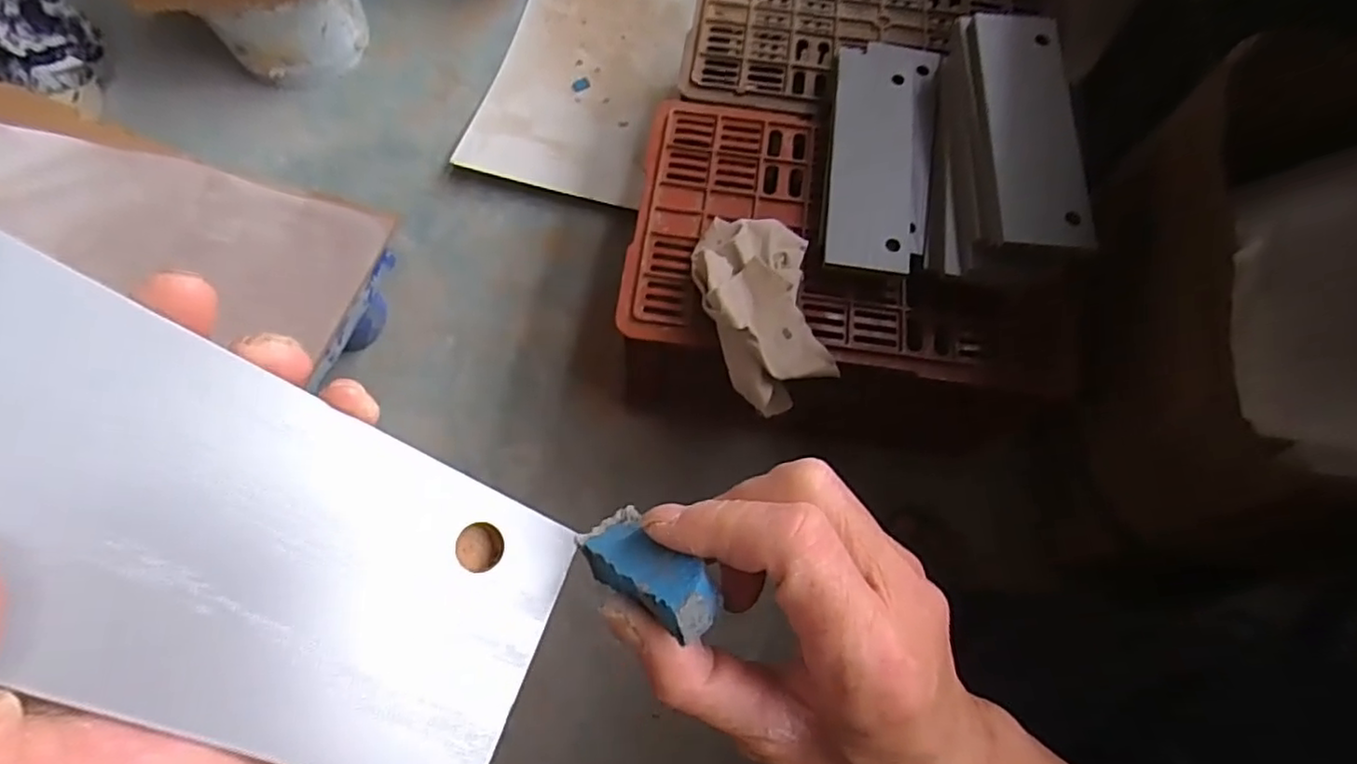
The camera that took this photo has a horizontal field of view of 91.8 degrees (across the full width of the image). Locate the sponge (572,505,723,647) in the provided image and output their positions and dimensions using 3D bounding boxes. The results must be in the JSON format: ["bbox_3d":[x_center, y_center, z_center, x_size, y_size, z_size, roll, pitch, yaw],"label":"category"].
[{"bbox_3d":[-0.010,0.057,0.200,0.022,0.012,0.053,-46,40,-17],"label":"sponge"}]

